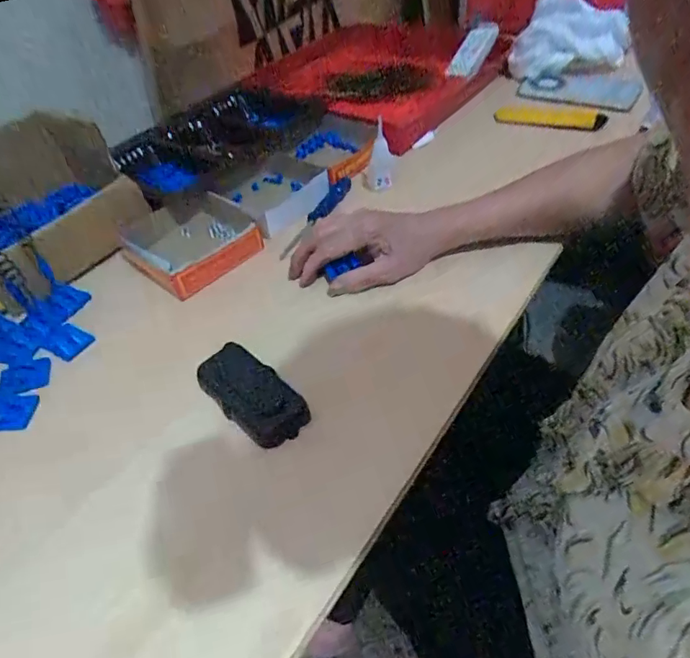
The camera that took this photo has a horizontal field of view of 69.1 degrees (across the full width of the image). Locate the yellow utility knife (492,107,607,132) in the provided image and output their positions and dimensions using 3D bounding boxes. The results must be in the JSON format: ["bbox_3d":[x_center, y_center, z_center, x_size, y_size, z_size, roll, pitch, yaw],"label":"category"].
[{"bbox_3d":[0.332,-0.342,0.814,0.210,0.021,0.036,-4,44,-17],"label":"yellow utility knife"}]

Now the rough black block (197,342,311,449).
[{"bbox_3d":[-0.081,0.055,0.427,0.051,0.024,0.104,-37,53,-25],"label":"rough black block"}]

